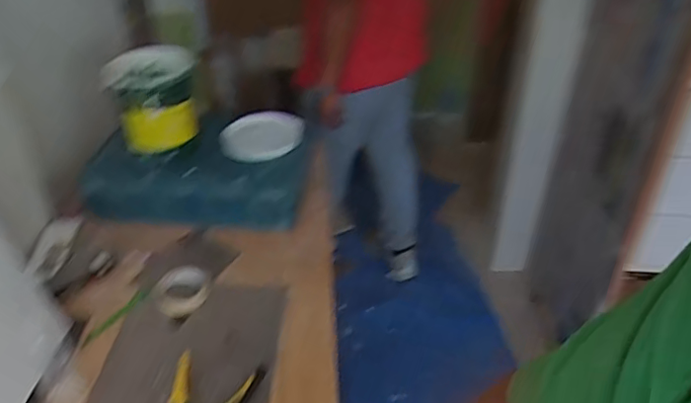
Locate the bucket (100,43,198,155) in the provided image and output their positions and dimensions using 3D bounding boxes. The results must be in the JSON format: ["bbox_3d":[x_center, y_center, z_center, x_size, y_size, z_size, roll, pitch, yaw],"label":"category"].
[{"bbox_3d":[-0.432,-0.231,1.359,0.182,0.198,0.215,-7,36,-10],"label":"bucket"}]

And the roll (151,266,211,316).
[{"bbox_3d":[-0.321,0.172,1.173,0.107,0.028,0.114,-12,37,-17],"label":"roll"}]

